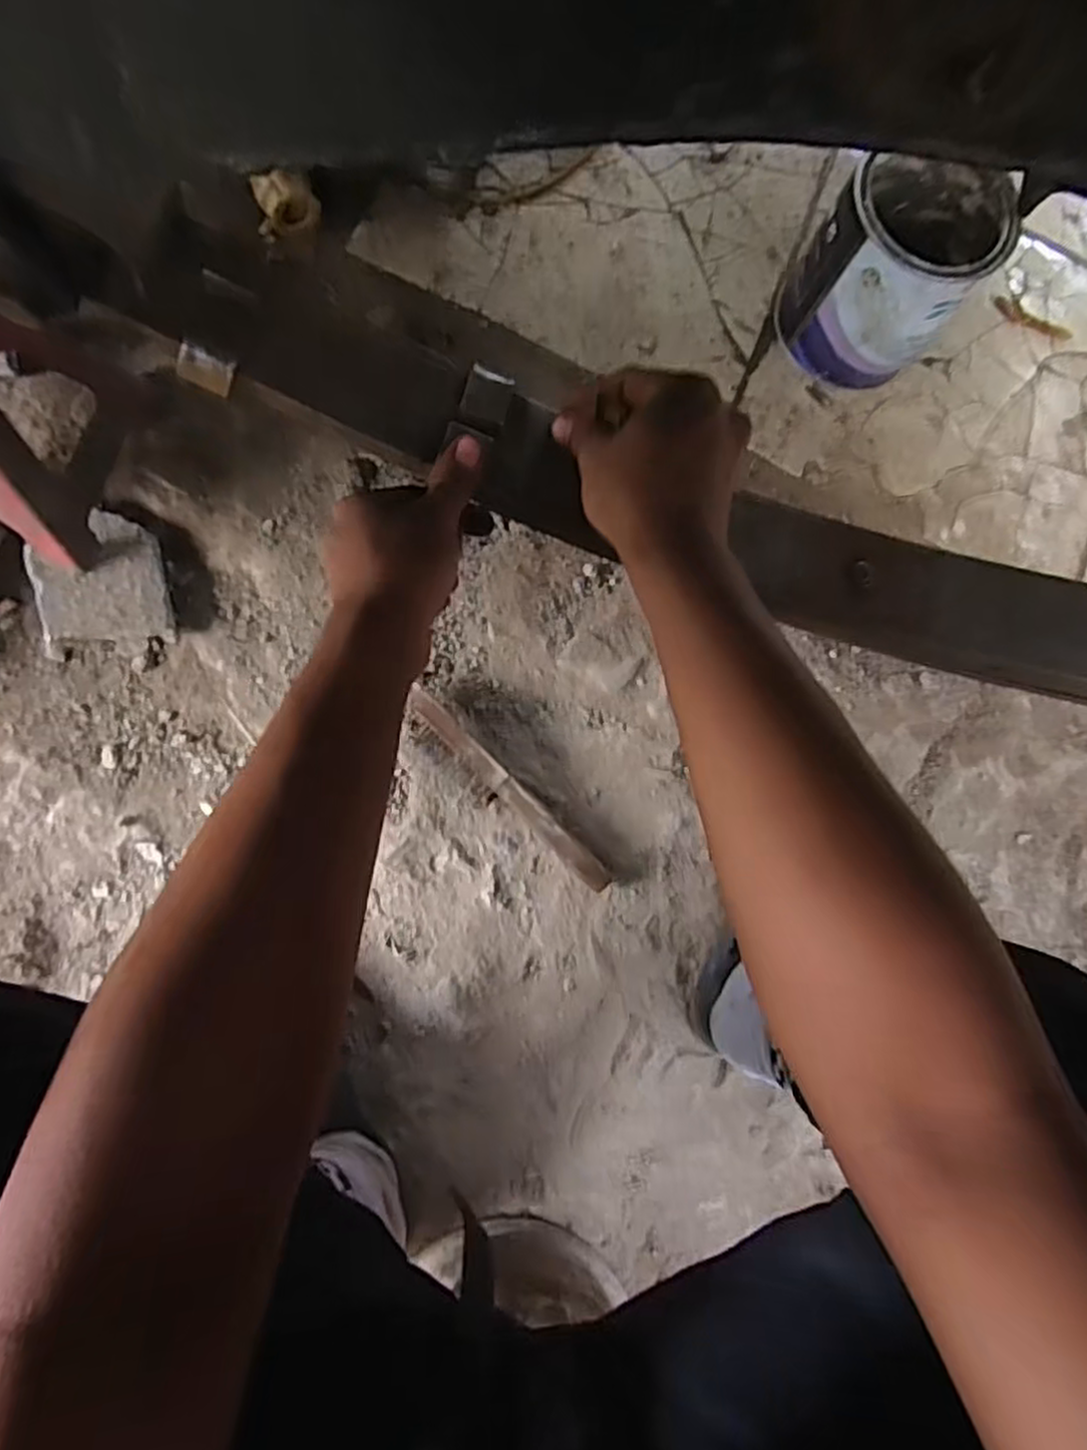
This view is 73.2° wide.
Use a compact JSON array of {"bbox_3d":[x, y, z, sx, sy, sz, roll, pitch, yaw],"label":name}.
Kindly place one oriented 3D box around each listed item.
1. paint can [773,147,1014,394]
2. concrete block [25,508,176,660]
[{"bbox_3d":[0.323,-0.424,0.693,0.141,0.162,0.137,1,84,-7],"label":"paint can"},{"bbox_3d":[-0.380,-0.122,0.629,0.107,0.041,0.108,-6,85,-7],"label":"concrete block"}]

